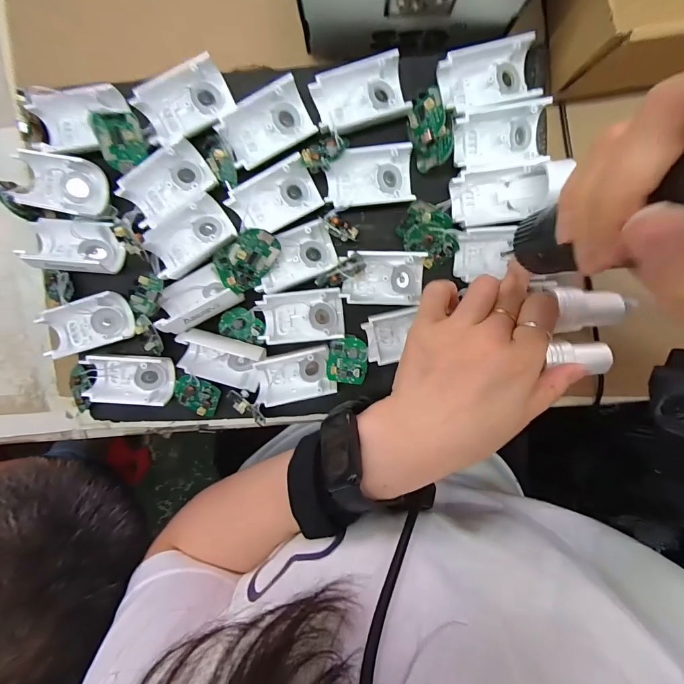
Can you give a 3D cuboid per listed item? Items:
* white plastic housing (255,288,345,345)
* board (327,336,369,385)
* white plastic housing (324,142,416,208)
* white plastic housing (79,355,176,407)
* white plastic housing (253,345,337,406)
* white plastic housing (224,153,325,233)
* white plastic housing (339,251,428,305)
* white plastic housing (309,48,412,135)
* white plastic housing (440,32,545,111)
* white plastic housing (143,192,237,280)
[{"bbox_3d":[-0.028,-0.017,0.266,0.056,0.016,0.035,-4,99,2],"label":"white plastic housing"},{"bbox_3d":[0.004,0.013,0.277,0.029,0.005,0.033,5,99,0],"label":"board"},{"bbox_3d":[0.019,-0.111,0.252,0.058,0.017,0.038,-7,99,2],"label":"white plastic housing"},{"bbox_3d":[-0.155,0.029,0.276,0.058,0.016,0.039,-1,99,1],"label":"white plastic housing"},{"bbox_3d":[-0.035,0.025,0.273,0.055,0.016,0.035,-14,98,3],"label":"white plastic housing"},{"bbox_3d":[-0.045,-0.095,0.253,0.057,0.018,0.034,-24,98,5],"label":"white plastic housing"},{"bbox_3d":[0.029,-0.044,0.262,0.055,0.016,0.035,1,99,1],"label":"white plastic housing"},{"bbox_3d":[0.012,-0.156,0.242,0.057,0.013,0.037,-19,98,4],"label":"white plastic housing"},{"bbox_3d":[0.094,-0.168,0.239,0.062,0.013,0.033,-16,98,4],"label":"white plastic housing"},{"bbox_3d":[-0.104,-0.072,0.261,0.055,0.024,0.037,-31,97,6],"label":"white plastic housing"}]

